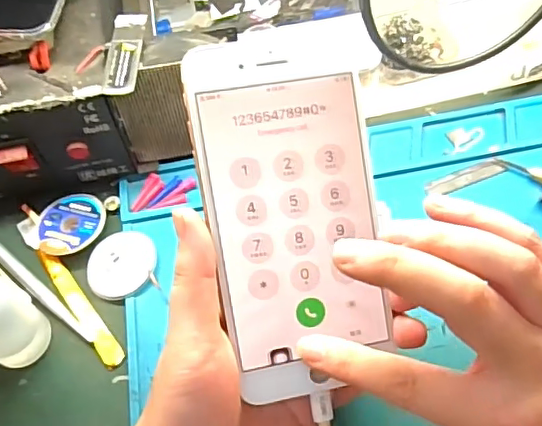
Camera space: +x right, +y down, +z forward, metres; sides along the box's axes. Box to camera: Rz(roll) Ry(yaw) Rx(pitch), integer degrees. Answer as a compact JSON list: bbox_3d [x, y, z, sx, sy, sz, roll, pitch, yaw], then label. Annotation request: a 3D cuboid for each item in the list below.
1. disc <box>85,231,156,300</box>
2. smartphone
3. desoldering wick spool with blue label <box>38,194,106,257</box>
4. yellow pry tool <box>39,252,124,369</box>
[{"bbox_3d":[-0.093,0.031,0.343,0.039,0.007,0.044,22,64,16],"label":"disc"},{"bbox_3d":[0.010,0.000,0.247,0.074,0.005,0.157,-10,95,-9],"label":"smartphone"},{"bbox_3d":[-0.128,0.007,0.358,0.042,0.008,0.043,-2,60,3],"label":"desoldering wick spool with blue label"},{"bbox_3d":[-0.115,0.056,0.335,0.012,0.005,0.089,-35,63,-15],"label":"yellow pry tool"}]

